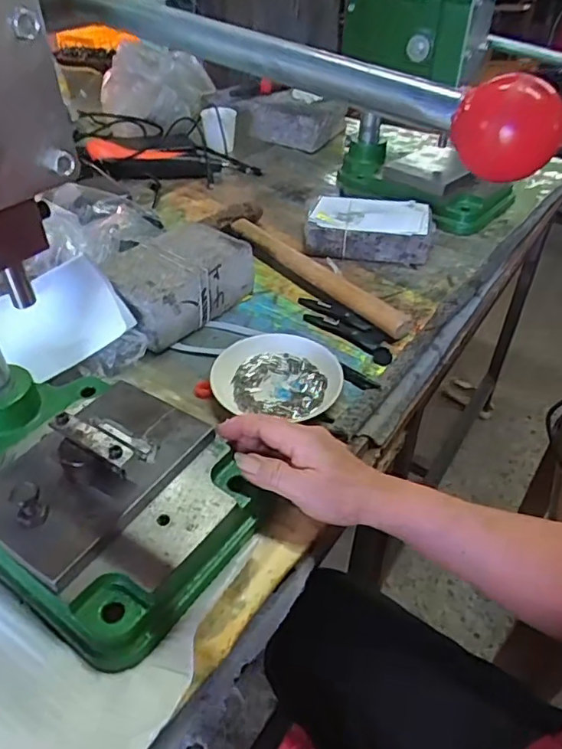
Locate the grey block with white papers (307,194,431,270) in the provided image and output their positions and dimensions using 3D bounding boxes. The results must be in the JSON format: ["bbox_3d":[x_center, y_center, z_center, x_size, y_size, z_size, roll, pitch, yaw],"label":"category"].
[{"bbox_3d":[0.115,-0.192,0.720,0.155,0.052,0.088,10,42,11],"label":"grey block with white papers"}]

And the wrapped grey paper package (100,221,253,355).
[{"bbox_3d":[-0.112,-0.102,0.602,0.104,0.061,0.150,33,51,32],"label":"wrapped grey paper package"}]

